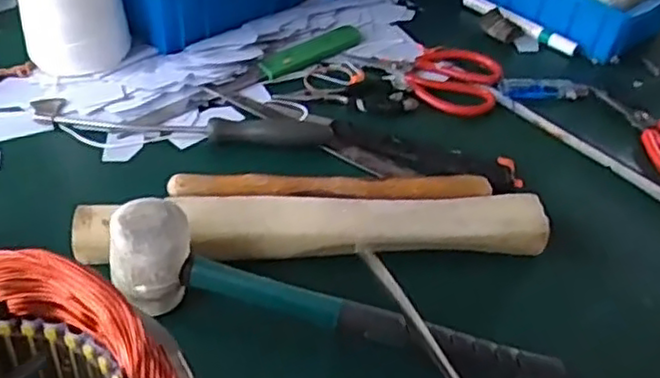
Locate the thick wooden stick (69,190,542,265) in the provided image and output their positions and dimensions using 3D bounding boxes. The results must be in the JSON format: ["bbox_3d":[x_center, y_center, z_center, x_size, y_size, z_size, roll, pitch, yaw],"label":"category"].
[{"bbox_3d":[-0.009,0.027,0.496,0.333,0.028,0.038,0,43,-8],"label":"thick wooden stick"}]

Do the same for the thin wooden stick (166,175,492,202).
[{"bbox_3d":[0.001,0.001,0.537,0.246,0.015,0.024,3,42,-5],"label":"thin wooden stick"}]

